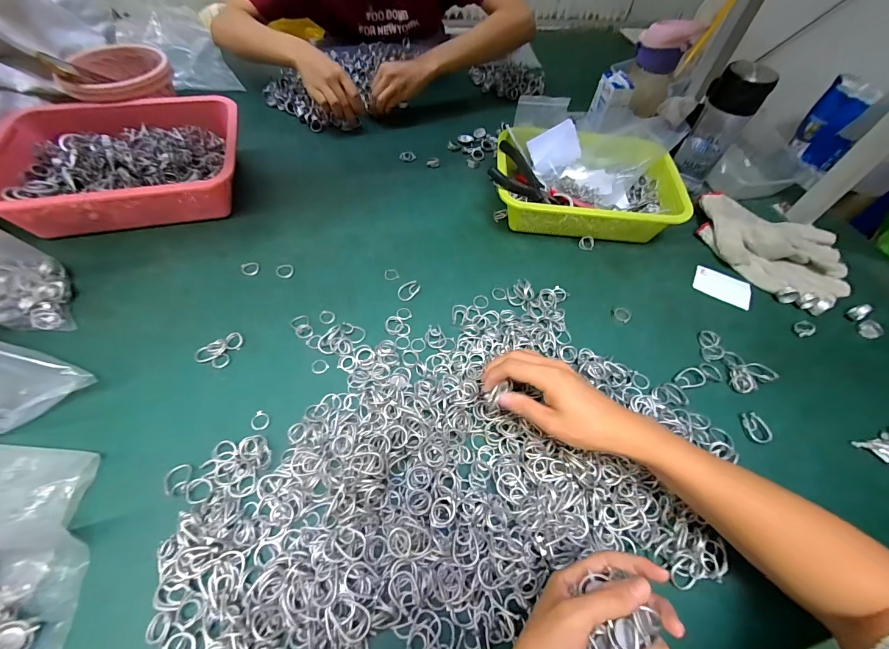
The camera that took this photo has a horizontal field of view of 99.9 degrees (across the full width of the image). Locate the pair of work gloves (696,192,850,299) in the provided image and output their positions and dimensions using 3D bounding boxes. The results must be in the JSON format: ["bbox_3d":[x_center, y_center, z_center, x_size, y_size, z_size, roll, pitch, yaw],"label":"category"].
[{"bbox_3d":[0.494,-0.118,0.567,0.217,0.023,0.158,31,60,14],"label":"pair of work gloves"}]

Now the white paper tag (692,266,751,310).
[{"bbox_3d":[0.399,-0.054,0.538,0.074,0.005,0.054,26,63,16],"label":"white paper tag"}]

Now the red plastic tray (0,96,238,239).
[{"bbox_3d":[-0.451,-0.231,0.536,0.301,0.075,0.225,-8,59,-10],"label":"red plastic tray"}]

